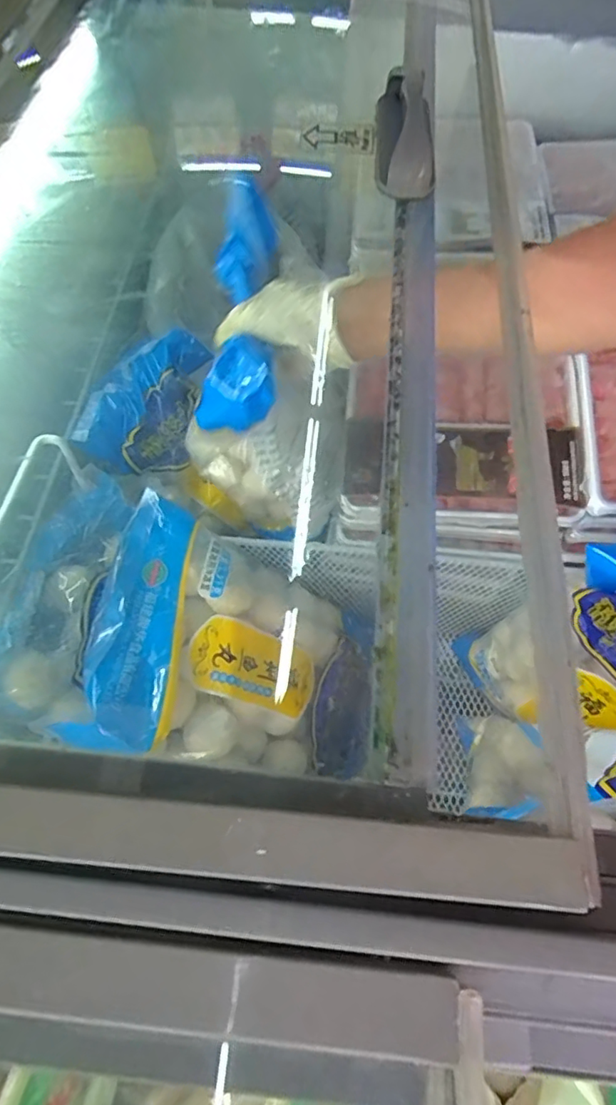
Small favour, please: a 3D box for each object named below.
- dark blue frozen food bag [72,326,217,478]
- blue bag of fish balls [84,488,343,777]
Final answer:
[{"bbox_3d":[-0.172,-0.160,0.580,0.092,0.070,0.173,7,63,7],"label":"dark blue frozen food bag"},{"bbox_3d":[-0.077,0.095,0.517,0.246,0.087,0.229,18,58,-16],"label":"blue bag of fish balls"}]

